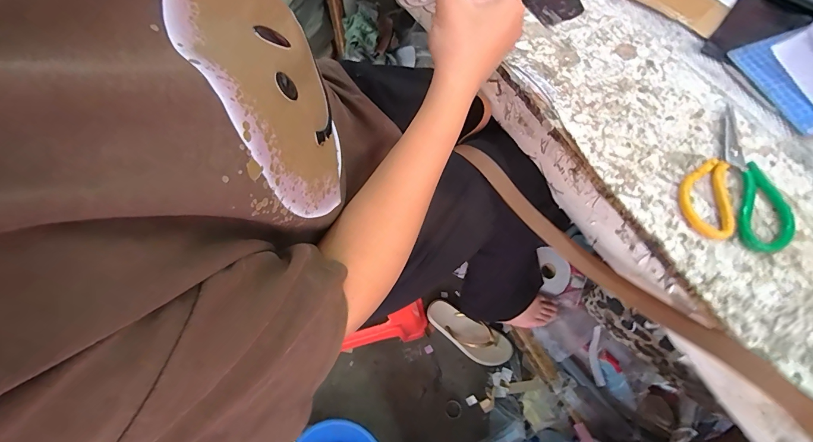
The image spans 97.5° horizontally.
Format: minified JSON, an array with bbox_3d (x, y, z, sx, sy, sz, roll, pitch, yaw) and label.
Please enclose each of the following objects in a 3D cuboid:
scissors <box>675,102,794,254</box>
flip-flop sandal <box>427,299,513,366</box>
[{"bbox_3d":[0.369,-0.055,0.396,0.102,0.015,0.184,21,67,11],"label":"scissors"},{"bbox_3d":[0.169,0.320,1.003,0.254,0.042,0.097,29,69,13],"label":"flip-flop sandal"}]

